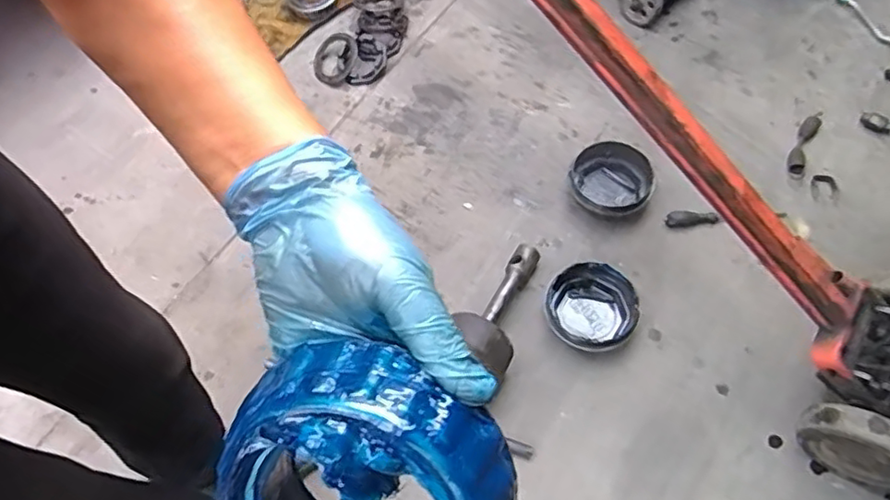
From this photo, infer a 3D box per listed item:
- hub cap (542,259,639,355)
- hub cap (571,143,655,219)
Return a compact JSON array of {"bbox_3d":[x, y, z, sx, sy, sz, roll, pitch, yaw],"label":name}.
[{"bbox_3d":[0.264,0.110,1.127,0.160,0.071,0.167,-2,61,3],"label":"hub cap"},{"bbox_3d":[0.335,-0.138,1.247,0.156,0.068,0.146,-2,61,3],"label":"hub cap"}]

